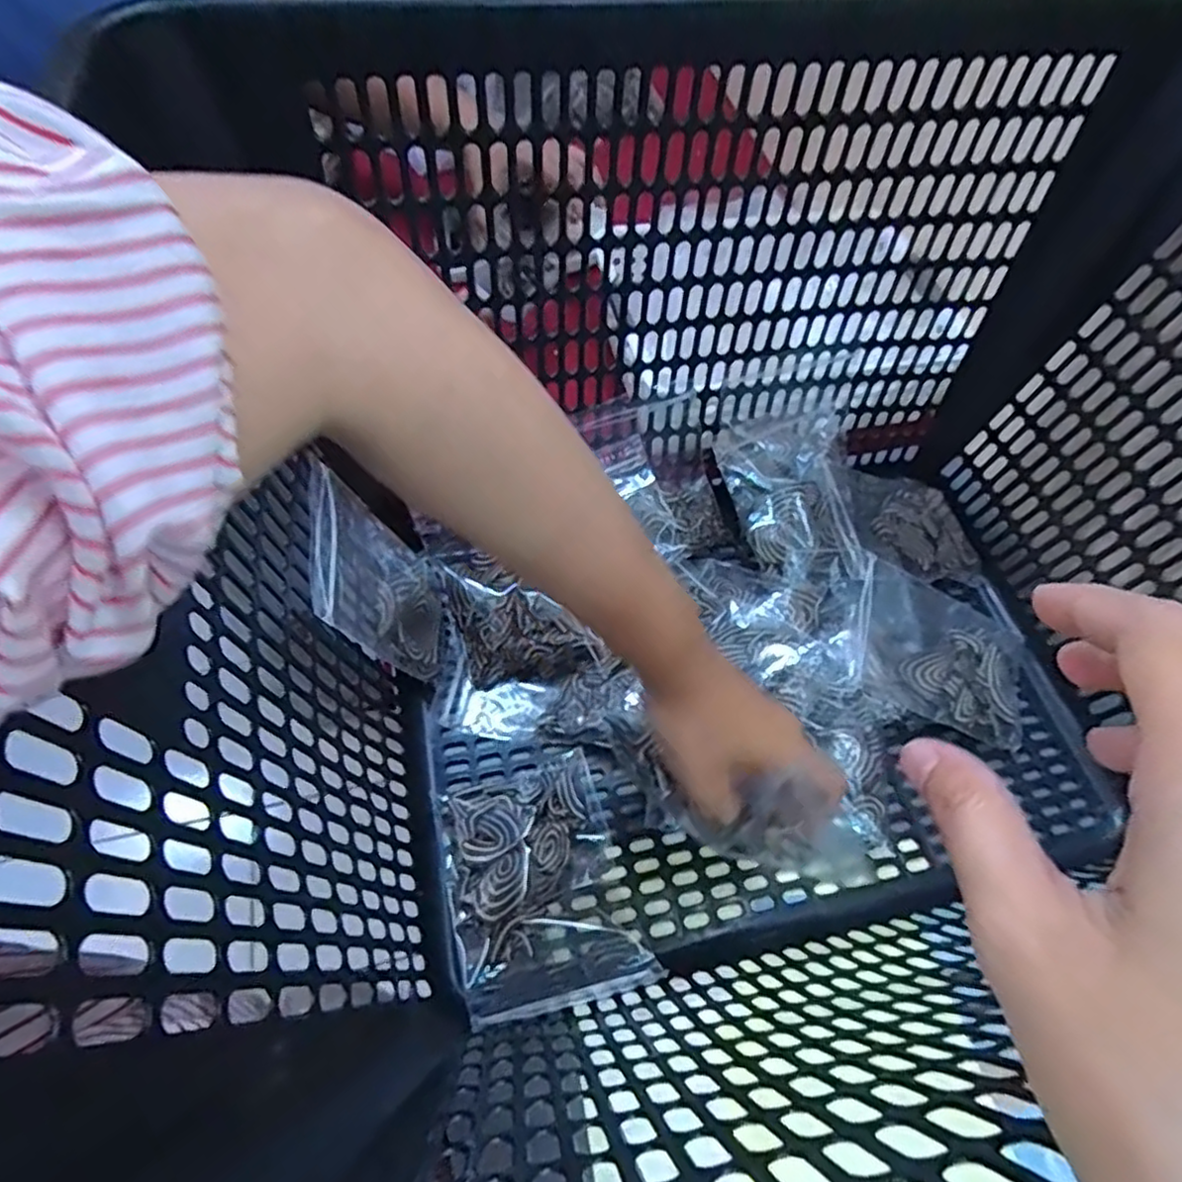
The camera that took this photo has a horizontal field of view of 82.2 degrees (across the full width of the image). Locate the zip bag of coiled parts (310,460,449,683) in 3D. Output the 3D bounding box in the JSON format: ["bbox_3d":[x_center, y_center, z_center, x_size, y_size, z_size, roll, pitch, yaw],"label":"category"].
[{"bbox_3d":[-0.127,-0.005,0.407,0.021,0.136,0.096,-18,63,9],"label":"zip bag of coiled parts"}]

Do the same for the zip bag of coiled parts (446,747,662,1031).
[{"bbox_3d":[-0.030,0.162,0.382,0.096,0.027,0.127,-12,60,-11],"label":"zip bag of coiled parts"}]

